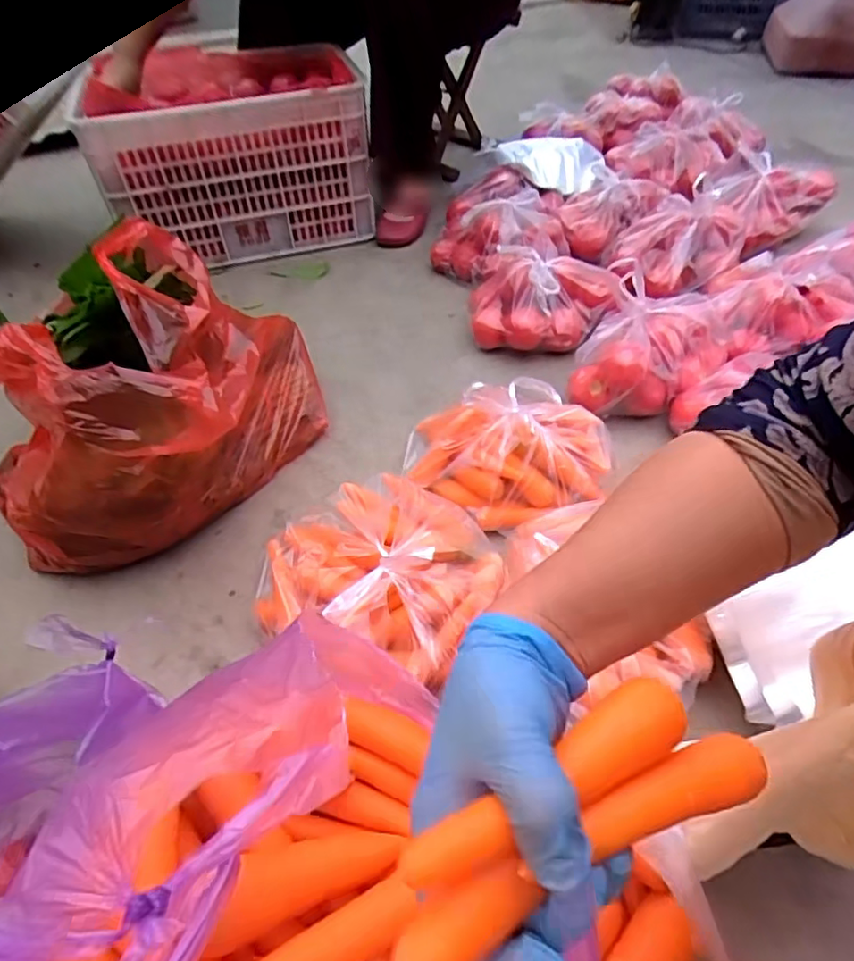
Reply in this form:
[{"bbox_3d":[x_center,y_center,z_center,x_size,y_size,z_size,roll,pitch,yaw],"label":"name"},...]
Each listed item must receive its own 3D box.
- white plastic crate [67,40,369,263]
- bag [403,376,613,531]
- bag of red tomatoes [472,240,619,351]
[{"bbox_3d":[-0.404,-0.702,1.254,0.536,0.297,0.334,-8,50,-5],"label":"white plastic crate"},{"bbox_3d":[0.102,-0.041,0.763,0.253,0.113,0.187,-11,50,-8],"label":"bag"},{"bbox_3d":[0.192,-0.311,1.006,0.226,0.130,0.182,-1,49,0],"label":"bag of red tomatoes"}]

